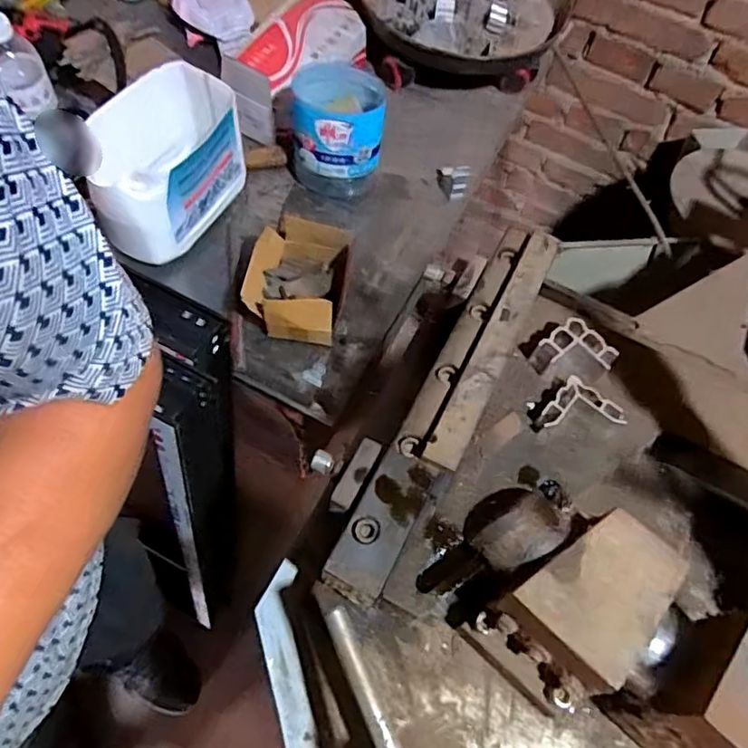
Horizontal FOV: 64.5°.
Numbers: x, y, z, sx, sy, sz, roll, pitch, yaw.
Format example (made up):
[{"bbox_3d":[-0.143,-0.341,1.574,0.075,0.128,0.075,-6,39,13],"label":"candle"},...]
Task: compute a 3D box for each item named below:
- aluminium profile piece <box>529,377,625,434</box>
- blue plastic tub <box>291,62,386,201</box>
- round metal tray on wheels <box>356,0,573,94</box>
[{"bbox_3d":[0.170,0.023,0.509,0.072,0.022,0.048,1,62,-6],"label":"aluminium profile piece"},{"bbox_3d":[-0.052,-0.335,0.817,0.120,0.149,0.134,2,62,-5],"label":"blue plastic tub"},{"bbox_3d":[0.135,-0.589,0.958,0.338,0.084,0.308,18,67,5],"label":"round metal tray on wheels"}]

